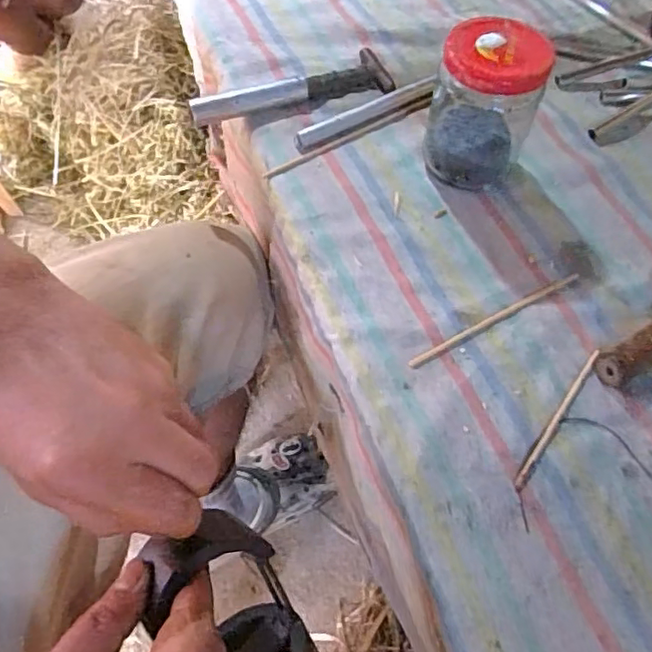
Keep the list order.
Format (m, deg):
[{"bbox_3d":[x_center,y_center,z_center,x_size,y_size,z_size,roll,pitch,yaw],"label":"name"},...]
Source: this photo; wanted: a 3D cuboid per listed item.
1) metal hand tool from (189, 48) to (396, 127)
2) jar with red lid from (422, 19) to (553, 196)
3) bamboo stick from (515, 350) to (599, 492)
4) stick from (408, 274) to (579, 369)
[{"bbox_3d":[-0.027,-0.186,0.454,0.159,0.019,0.045,-17,60,-15],"label":"metal hand tool"},{"bbox_3d":[0.103,-0.142,0.391,0.064,0.096,0.059,2,57,-3],"label":"jar with red lid"},{"bbox_3d":[0.128,0.050,0.326,0.005,0.006,0.097,33,61,16],"label":"bamboo stick"},{"bbox_3d":[0.105,-0.006,0.360,0.129,0.004,0.006,-25,62,-19],"label":"stick"}]

